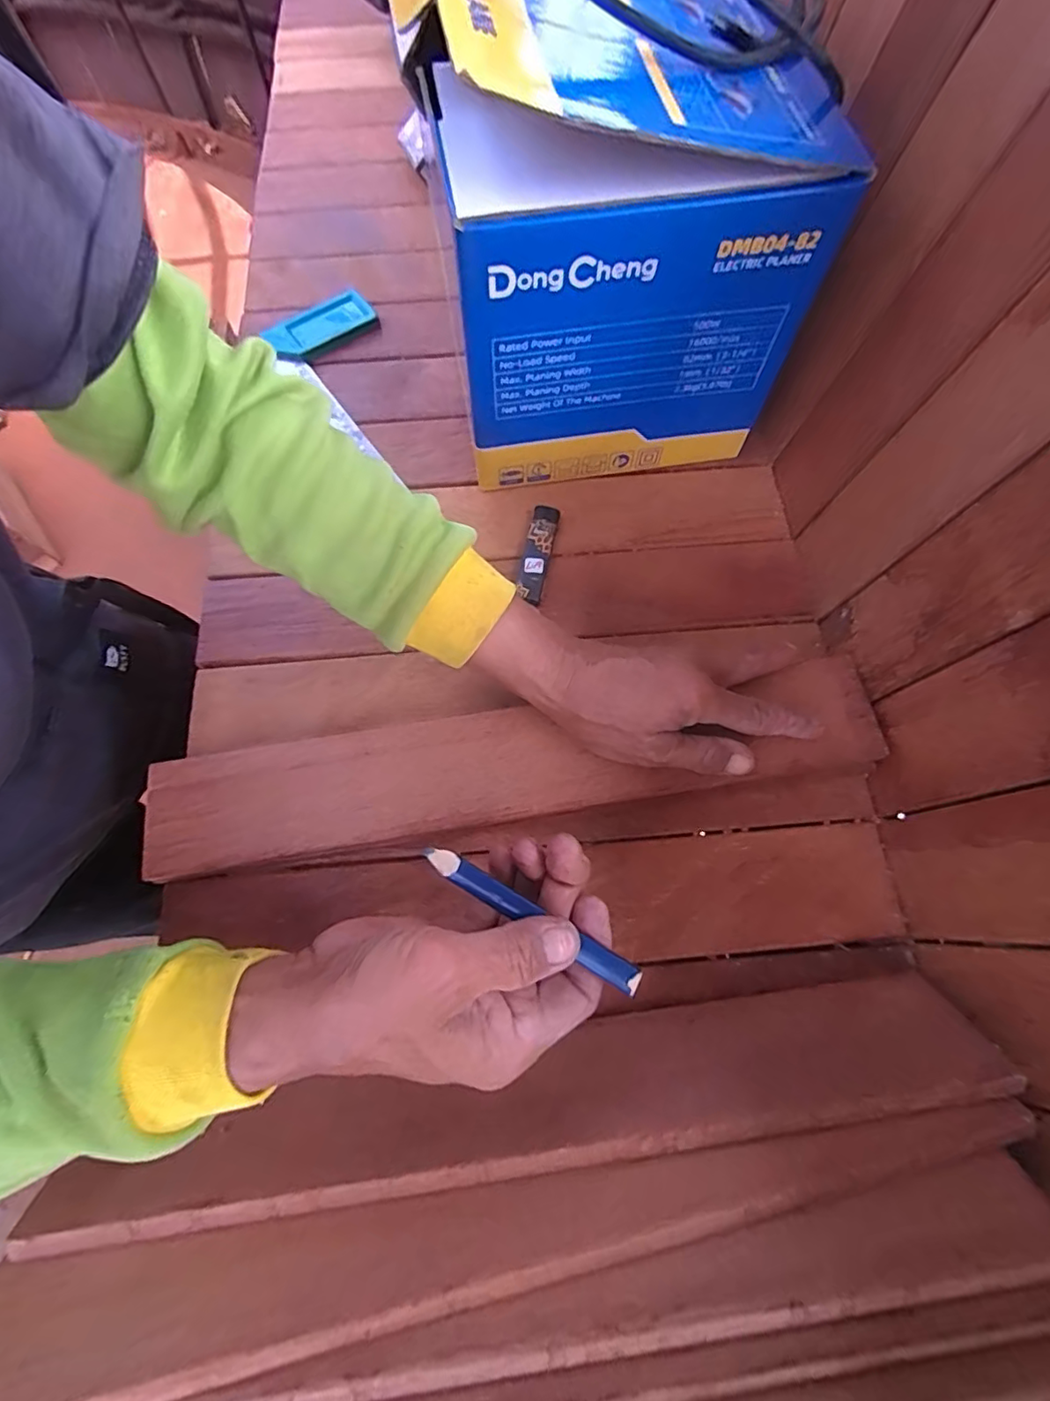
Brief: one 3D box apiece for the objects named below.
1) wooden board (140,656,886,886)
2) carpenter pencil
[{"bbox_3d":[-0.004,0.041,0.329,0.413,0.031,0.073,-7,70,-3],"label":"wooden board"},{"bbox_3d":[0.001,0.091,0.237,0.103,0.005,0.011,27,73,15],"label":"carpenter pencil"}]

